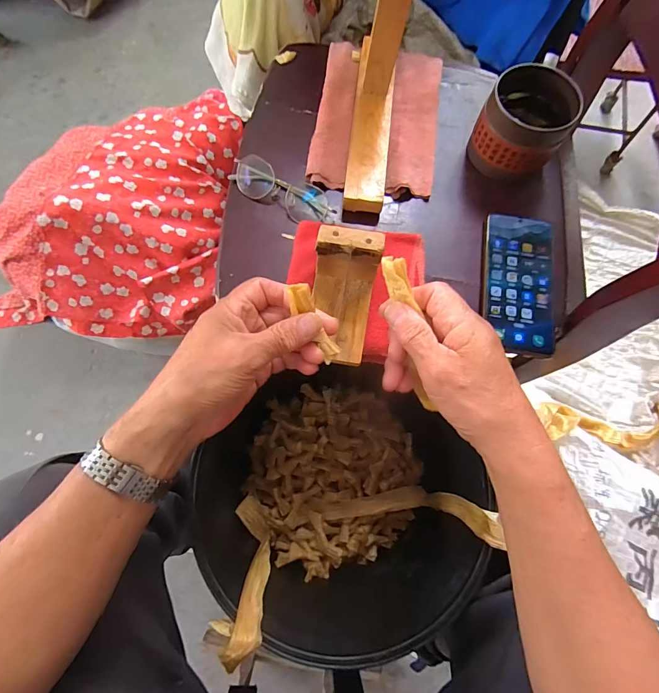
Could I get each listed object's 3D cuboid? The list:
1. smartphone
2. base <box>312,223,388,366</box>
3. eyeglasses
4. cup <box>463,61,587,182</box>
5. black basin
[{"bbox_3d":[0.209,-0.071,0.402,0.076,0.005,0.162,8,74,2],"label":"smartphone"},{"bbox_3d":[0.011,-0.046,0.344,0.060,0.069,0.105,11,74,3],"label":"base"},{"bbox_3d":[-0.059,-0.186,0.425,0.131,0.027,0.047,31,76,8],"label":"eyeglasses"},{"bbox_3d":[0.218,-0.249,0.421,0.095,0.079,0.098,0,74,0],"label":"cup"},{"bbox_3d":[0.006,0.192,0.503,0.307,0.265,0.276,-30,77,-9],"label":"black basin"}]

